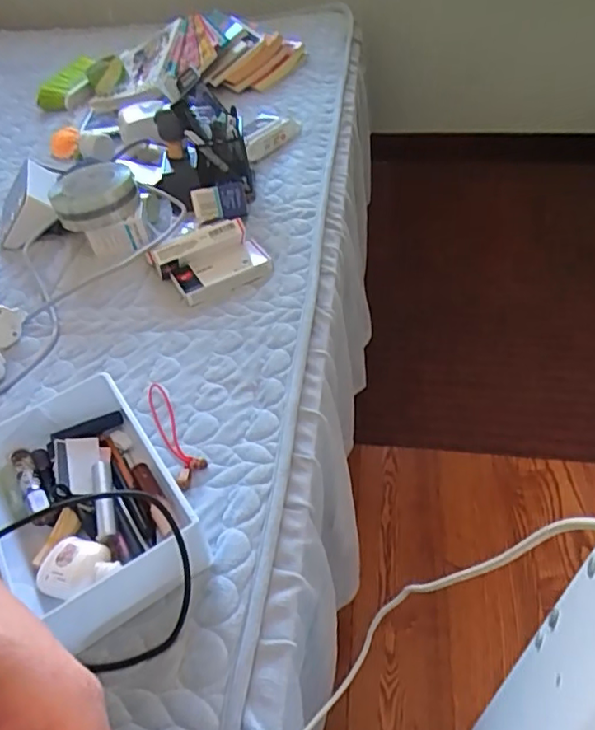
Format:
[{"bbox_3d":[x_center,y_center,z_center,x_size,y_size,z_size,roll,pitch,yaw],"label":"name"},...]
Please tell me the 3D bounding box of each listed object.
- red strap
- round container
[{"bbox_3d":[-0.128,0.066,0.608,0.033,0.007,0.147,-25,46,-9],"label":"red strap"},{"bbox_3d":[-0.299,-0.246,0.872,0.114,0.064,0.114,-2,46,2],"label":"round container"}]

